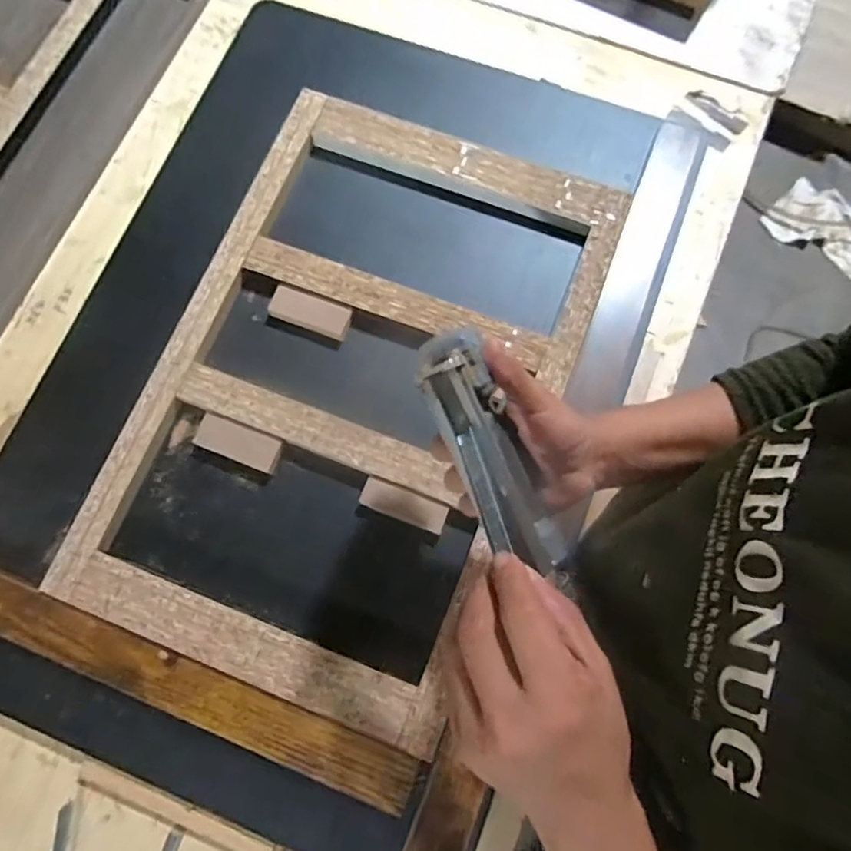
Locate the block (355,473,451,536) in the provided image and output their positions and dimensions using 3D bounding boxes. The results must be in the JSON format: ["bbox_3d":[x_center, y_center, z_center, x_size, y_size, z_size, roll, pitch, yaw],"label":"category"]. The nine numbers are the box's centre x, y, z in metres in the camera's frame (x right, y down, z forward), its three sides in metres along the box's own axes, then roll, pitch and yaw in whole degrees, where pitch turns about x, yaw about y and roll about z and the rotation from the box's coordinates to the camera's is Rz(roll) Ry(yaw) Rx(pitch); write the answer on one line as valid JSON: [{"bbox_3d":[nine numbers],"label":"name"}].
[{"bbox_3d":[-0.020,0.072,0.539,0.079,0.018,0.028,21,78,6],"label":"block"}]

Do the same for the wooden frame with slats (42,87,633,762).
[{"bbox_3d":[-0.064,-0.043,0.566,0.363,0.025,0.557,21,78,7],"label":"wooden frame with slats"}]

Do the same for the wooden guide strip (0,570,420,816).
[{"bbox_3d":[-0.229,0.213,0.502,0.458,0.012,0.047,21,82,6],"label":"wooden guide strip"}]

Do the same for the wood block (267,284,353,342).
[{"bbox_3d":[-0.114,-0.113,0.585,0.081,0.016,0.031,20,78,6],"label":"wood block"}]

